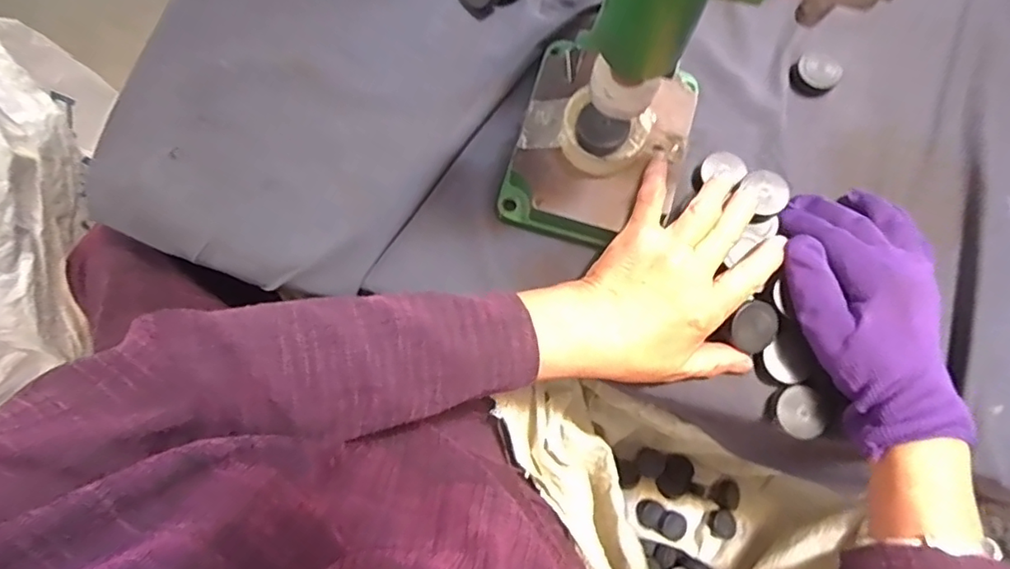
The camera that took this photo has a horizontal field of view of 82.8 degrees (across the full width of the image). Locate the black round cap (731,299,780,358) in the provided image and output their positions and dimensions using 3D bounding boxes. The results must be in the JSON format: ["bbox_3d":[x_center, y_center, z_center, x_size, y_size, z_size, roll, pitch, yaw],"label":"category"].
[{"bbox_3d":[0.161,0.027,0.367,0.030,0.006,0.031,34,92,-12],"label":"black round cap"}]

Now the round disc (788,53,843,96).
[{"bbox_3d":[0.231,-0.157,0.425,0.033,0.009,0.035,0,76,-1],"label":"round disc"}]

